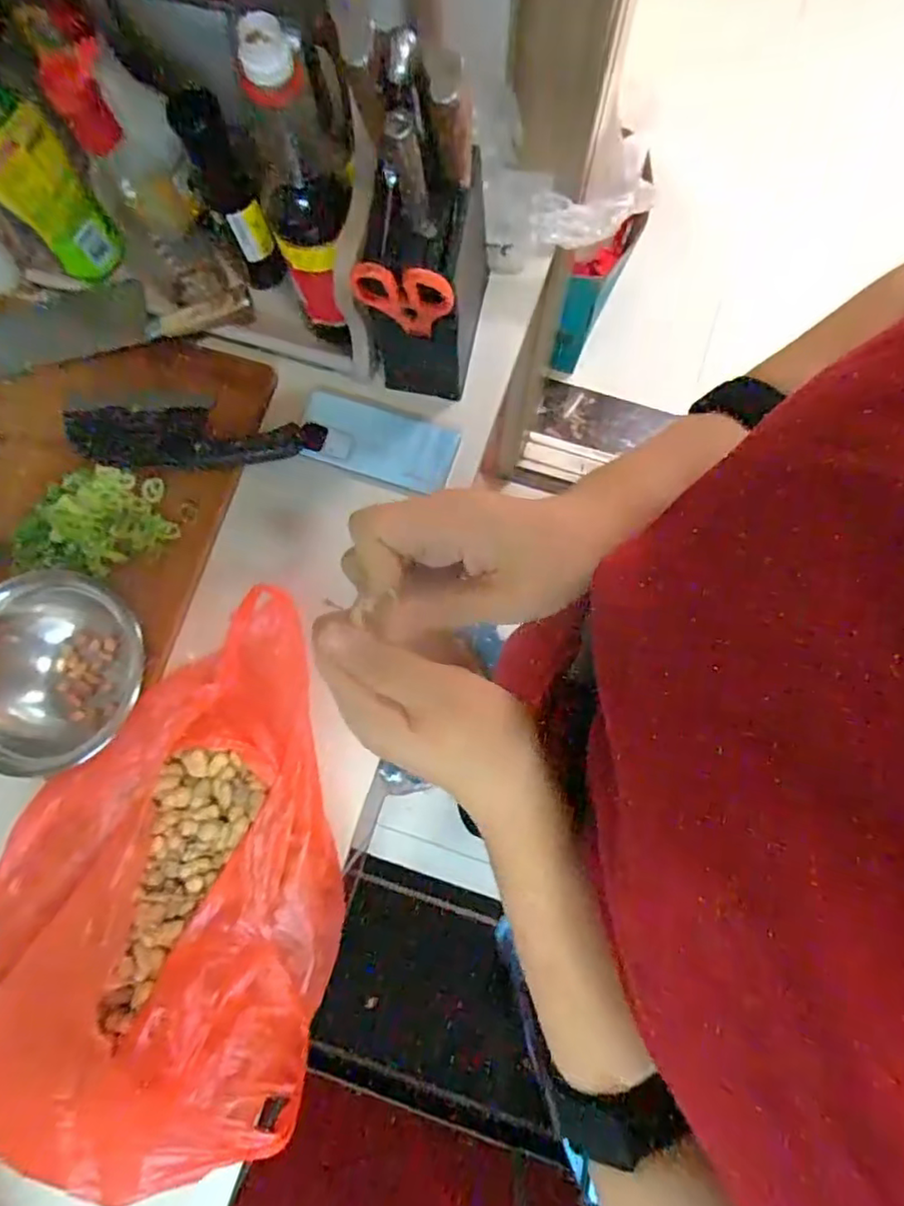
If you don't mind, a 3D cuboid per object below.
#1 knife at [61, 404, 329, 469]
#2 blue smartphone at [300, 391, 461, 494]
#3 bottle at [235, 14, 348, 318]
[{"bbox_3d":[-0.269,-0.168,0.625,0.266,0.014,0.069,4,79,1],"label":"knife"},{"bbox_3d":[-0.077,-0.166,0.636,0.159,0.010,0.074,18,80,4],"label":"blue smartphone"},{"bbox_3d":[-0.121,-0.333,0.510,0.065,0.244,0.059,-18,79,-3],"label":"bottle"}]

